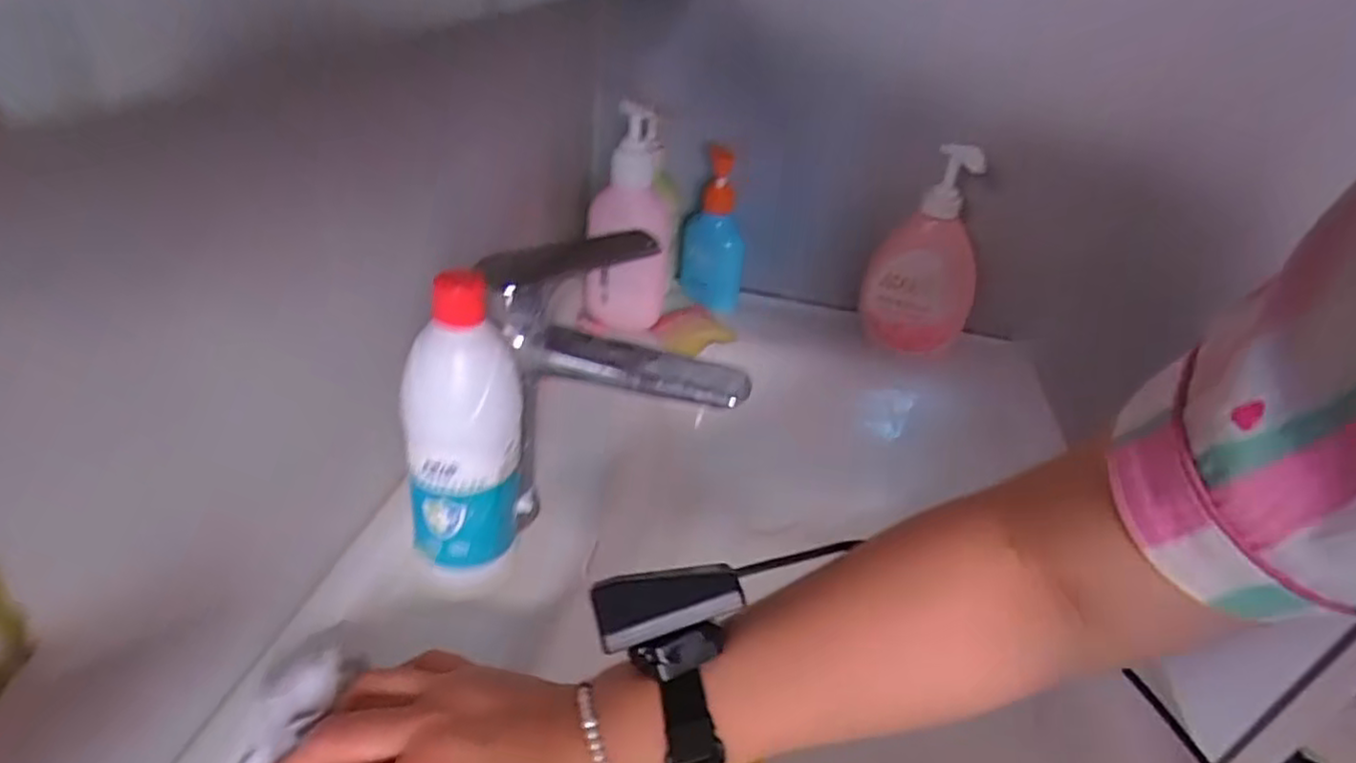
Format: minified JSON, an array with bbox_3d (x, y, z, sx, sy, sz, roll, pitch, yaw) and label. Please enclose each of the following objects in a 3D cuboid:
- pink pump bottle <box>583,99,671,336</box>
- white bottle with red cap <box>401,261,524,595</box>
[{"bbox_3d":[-0.046,-0.172,0.710,0.085,0.215,0.094,3,35,-5],"label":"pink pump bottle"},{"bbox_3d":[-0.118,0.040,0.391,0.053,0.198,0.047,8,35,2],"label":"white bottle with red cap"}]

